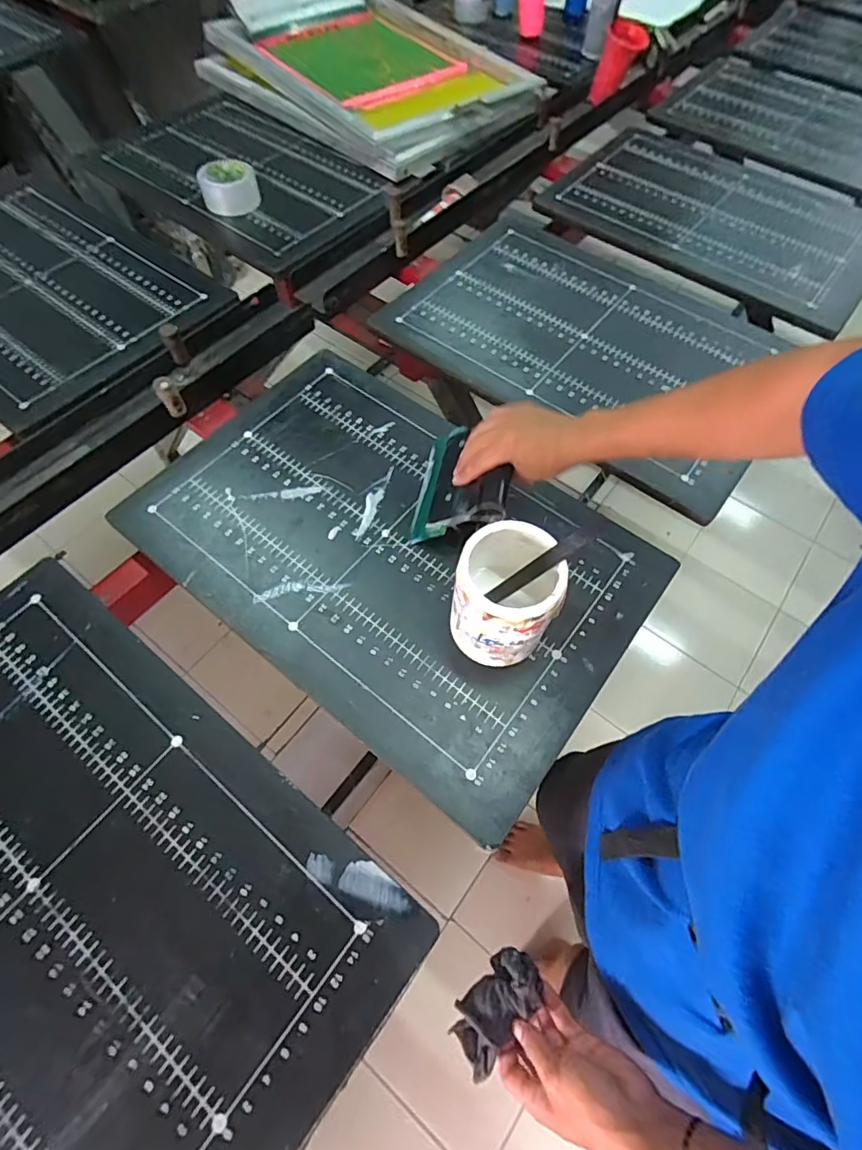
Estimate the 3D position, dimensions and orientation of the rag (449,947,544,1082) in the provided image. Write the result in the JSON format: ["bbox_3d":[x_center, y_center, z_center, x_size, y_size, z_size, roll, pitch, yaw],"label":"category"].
[{"bbox_3d":[0.058,0.404,0.482,0.052,0.049,0.106,34,88,16],"label":"rag"}]

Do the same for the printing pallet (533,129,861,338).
[{"bbox_3d":[0.564,-0.701,0.999,0.575,0.021,0.424,35,67,16],"label":"printing pallet"}]

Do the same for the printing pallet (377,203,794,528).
[{"bbox_3d":[0.253,-0.385,0.818,0.591,0.013,0.420,36,67,17],"label":"printing pallet"}]

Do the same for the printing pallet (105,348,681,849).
[{"bbox_3d":[-0.061,-0.048,0.635,0.602,0.012,0.390,35,67,16],"label":"printing pallet"}]

